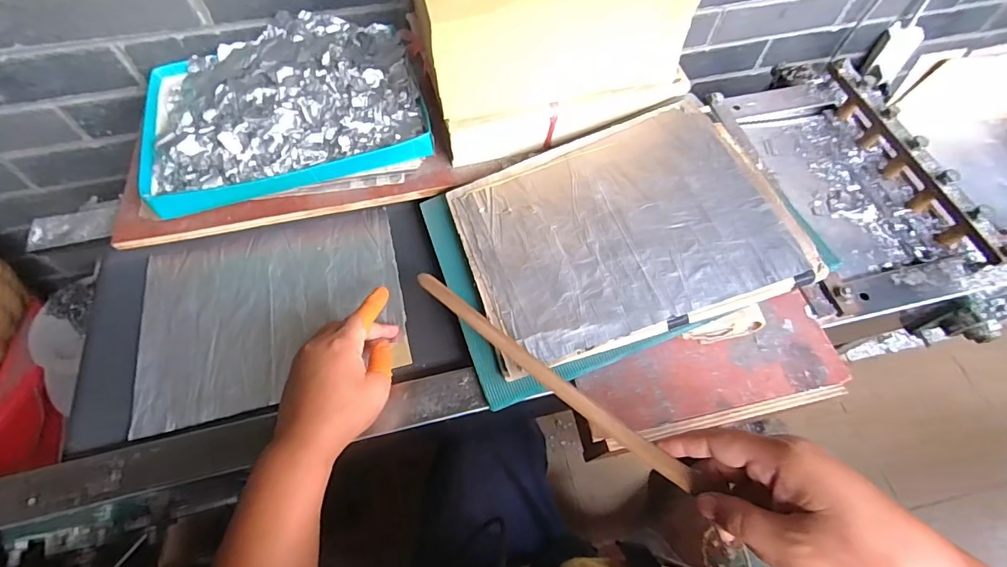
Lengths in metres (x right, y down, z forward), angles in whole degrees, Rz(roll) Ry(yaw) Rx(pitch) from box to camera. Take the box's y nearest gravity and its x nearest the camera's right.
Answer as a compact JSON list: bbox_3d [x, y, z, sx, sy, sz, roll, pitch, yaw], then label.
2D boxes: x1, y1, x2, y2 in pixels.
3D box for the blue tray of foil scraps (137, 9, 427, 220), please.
[{"bbox_3d":[-0.254,-0.211,0.540,0.306,0.047,0.234,-15,63,-8],"label":"blue tray of foil scraps"}]

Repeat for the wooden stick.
[{"bbox_3d":[0.020,0.059,0.361,0.267,0.006,0.015,34,66,32],"label":"wooden stick"}]

